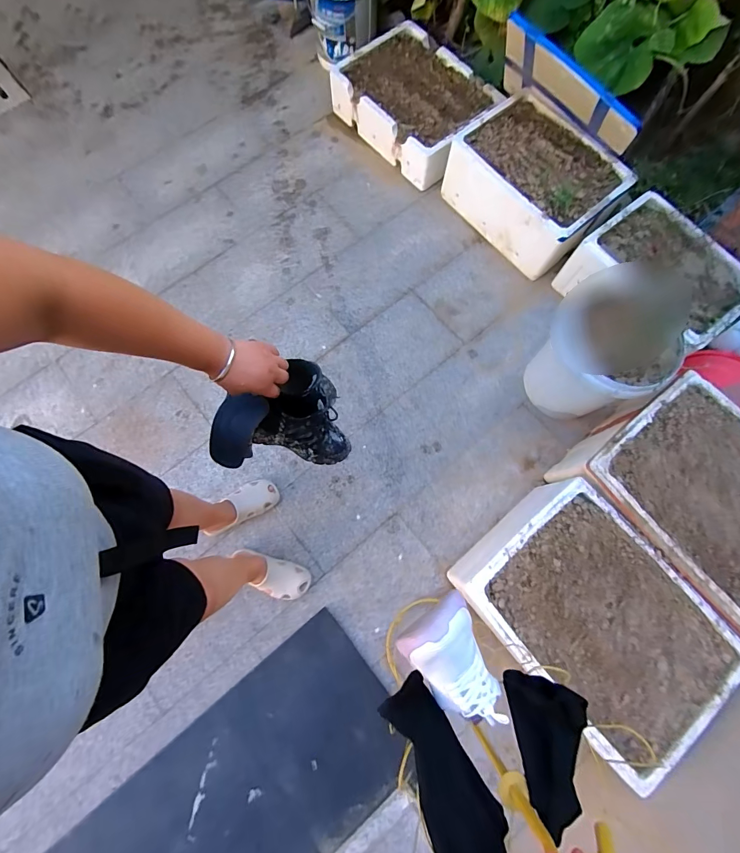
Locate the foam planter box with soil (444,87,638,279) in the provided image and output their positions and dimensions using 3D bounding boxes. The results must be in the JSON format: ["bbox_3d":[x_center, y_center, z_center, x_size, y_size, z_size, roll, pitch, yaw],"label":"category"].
[{"bbox_3d":[0.603,-0.920,1.439,0.404,0.212,0.555,-43,80,-9],"label":"foam planter box with soil"}]

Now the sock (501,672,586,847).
[{"bbox_3d":[0.229,0.388,0.464,0.087,0.037,0.153,-9,77,-4],"label":"sock"}]

